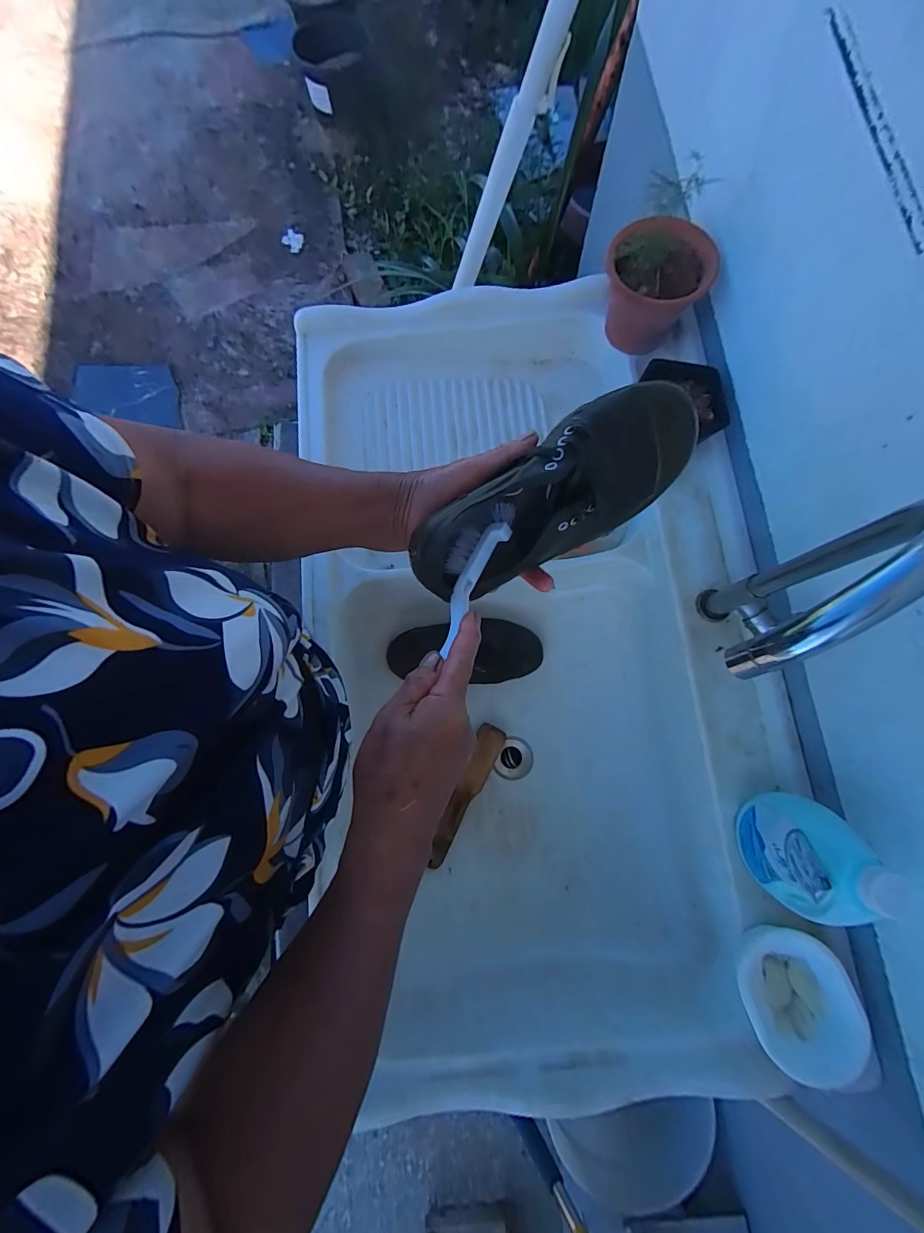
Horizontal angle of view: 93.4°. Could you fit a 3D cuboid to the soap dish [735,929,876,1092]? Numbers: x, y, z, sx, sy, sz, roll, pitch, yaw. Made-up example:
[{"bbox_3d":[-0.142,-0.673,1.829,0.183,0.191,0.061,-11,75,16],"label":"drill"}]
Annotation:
[{"bbox_3d":[0.342,0.390,0.439,0.102,0.035,0.130,-22,78,-3],"label":"soap dish"}]

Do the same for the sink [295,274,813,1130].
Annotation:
[{"bbox_3d":[0.086,0.027,0.646,0.551,0.227,0.975,-6,78,0],"label":"sink"}]

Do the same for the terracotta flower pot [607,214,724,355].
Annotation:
[{"bbox_3d":[0.250,-0.432,0.578,0.122,0.107,0.108,39,81,8],"label":"terracotta flower pot"}]

